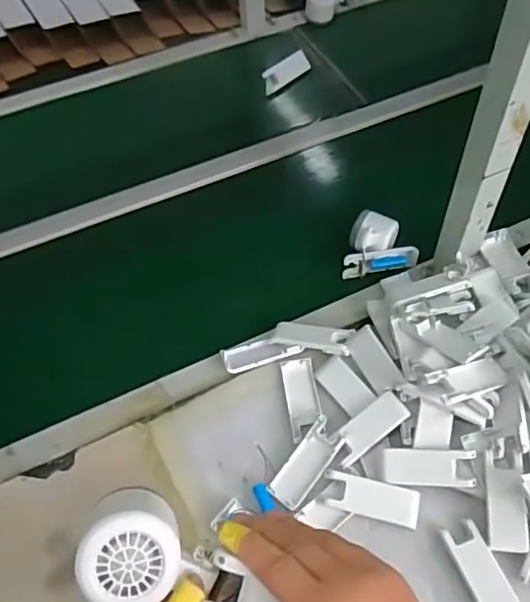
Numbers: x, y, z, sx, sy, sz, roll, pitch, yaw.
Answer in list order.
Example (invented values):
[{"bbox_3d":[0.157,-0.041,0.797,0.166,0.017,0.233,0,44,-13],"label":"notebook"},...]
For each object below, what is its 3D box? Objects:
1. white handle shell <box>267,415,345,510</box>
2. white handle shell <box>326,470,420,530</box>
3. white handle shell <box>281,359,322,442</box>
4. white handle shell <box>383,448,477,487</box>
[{"bbox_3d":[0.048,0.183,0.658,0.041,0.015,0.104,34,63,24],"label":"white handle shell"},{"bbox_3d":[0.118,0.217,0.637,0.102,0.010,0.040,11,56,11],"label":"white handle shell"},{"bbox_3d":[0.046,0.118,0.711,0.040,0.010,0.102,-8,54,-2],"label":"white handle shell"},{"bbox_3d":[0.182,0.182,0.638,0.095,0.021,0.037,6,59,1],"label":"white handle shell"}]

